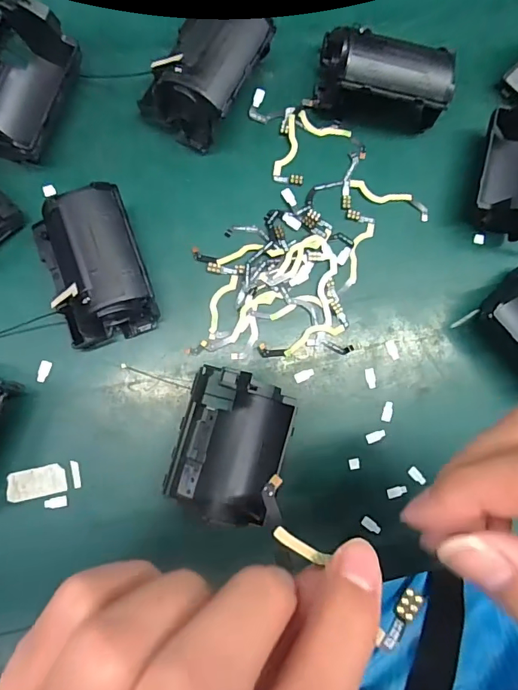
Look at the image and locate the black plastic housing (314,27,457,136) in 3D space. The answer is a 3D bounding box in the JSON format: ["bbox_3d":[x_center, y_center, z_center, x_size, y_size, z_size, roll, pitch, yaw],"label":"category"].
[{"bbox_3d":[0.069,-0.146,0.260,0.071,0.043,0.030,5,82,-5],"label":"black plastic housing"}]

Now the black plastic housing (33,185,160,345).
[{"bbox_3d":[-0.081,-0.038,0.233,0.046,0.042,0.068,-18,85,-8],"label":"black plastic housing"}]

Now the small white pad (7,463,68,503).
[{"bbox_3d":[-0.115,0.072,0.238,0.029,0.004,0.015,-11,90,-8],"label":"small white pad"}]

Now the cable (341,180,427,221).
[{"bbox_3d":[0.076,-0.085,0.273,0.054,0.004,0.018,13,82,-4],"label":"cable"}]

